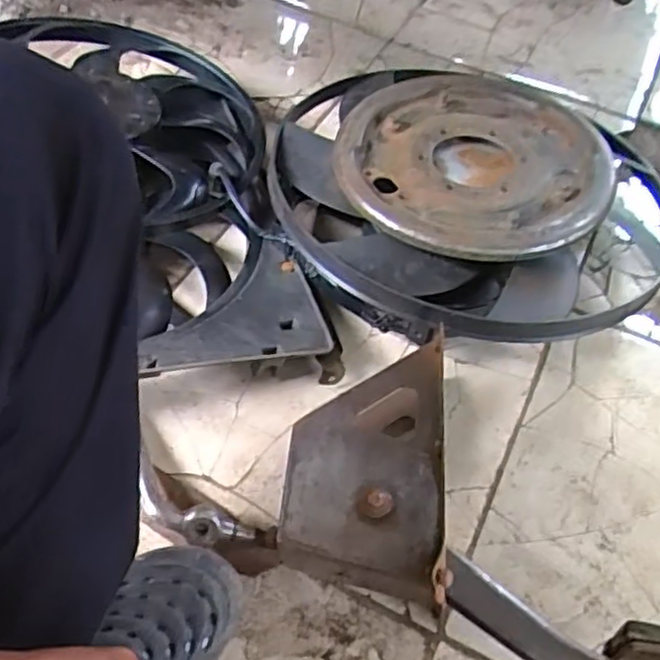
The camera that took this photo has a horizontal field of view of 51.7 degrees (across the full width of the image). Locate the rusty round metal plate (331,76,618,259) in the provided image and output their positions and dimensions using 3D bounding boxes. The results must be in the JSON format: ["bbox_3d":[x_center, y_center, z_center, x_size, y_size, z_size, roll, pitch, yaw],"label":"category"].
[{"bbox_3d":[0.151,-0.178,0.718,0.273,0.033,0.251,32,59,19],"label":"rusty round metal plate"}]

